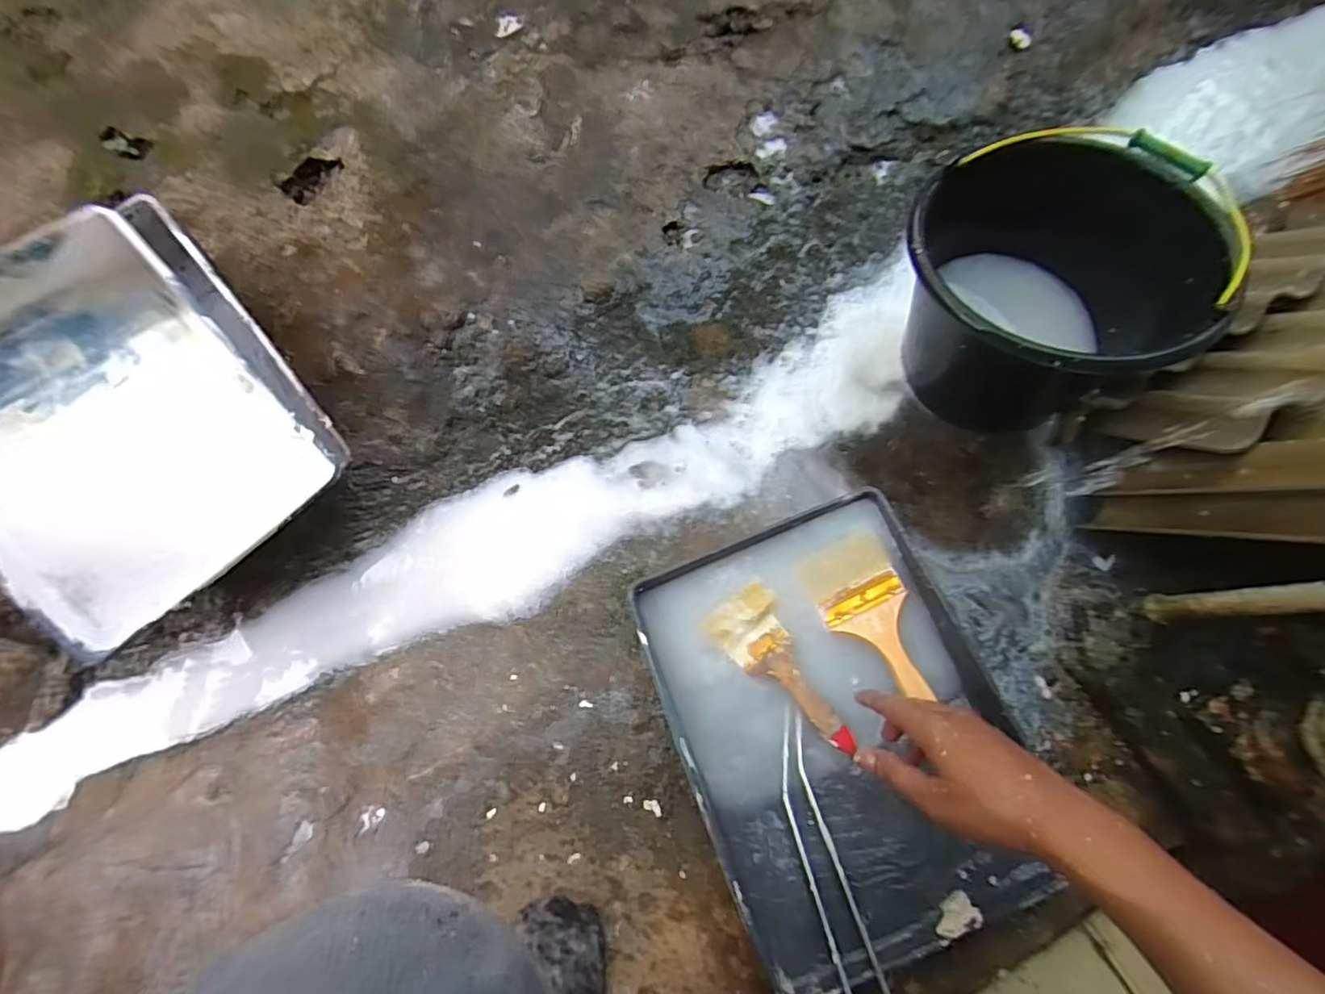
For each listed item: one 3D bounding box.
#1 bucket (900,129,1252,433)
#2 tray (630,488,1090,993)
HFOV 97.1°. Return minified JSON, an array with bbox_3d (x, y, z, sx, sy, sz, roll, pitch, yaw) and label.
[{"bbox_3d":[0.398,-0.225,0.625,0.284,0.207,0.265,0,75,0],"label":"bucket"},{"bbox_3d":[0.158,0.205,0.520,0.275,0.048,0.378,-20,76,-6],"label":"tray"}]

